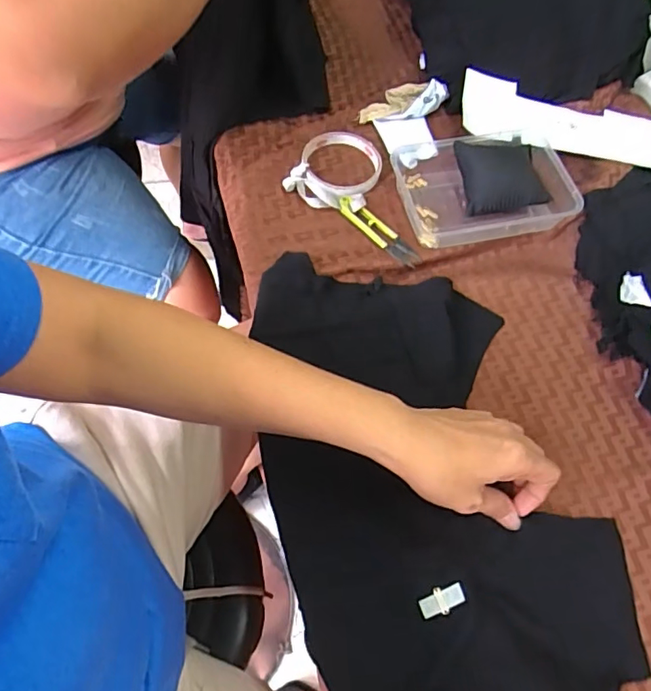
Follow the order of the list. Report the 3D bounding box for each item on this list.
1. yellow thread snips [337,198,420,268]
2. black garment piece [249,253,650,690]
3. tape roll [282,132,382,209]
[{"bbox_3d":[0.053,-0.114,0.533,0.098,0.018,0.021,40,66,15],"label":"yellow thread snips"},{"bbox_3d":[0.083,0.106,0.421,0.249,0.043,0.420,-13,67,-9],"label":"black garment piece"},{"bbox_3d":[0.013,-0.189,0.555,0.086,0.017,0.106,22,63,6],"label":"tape roll"}]

